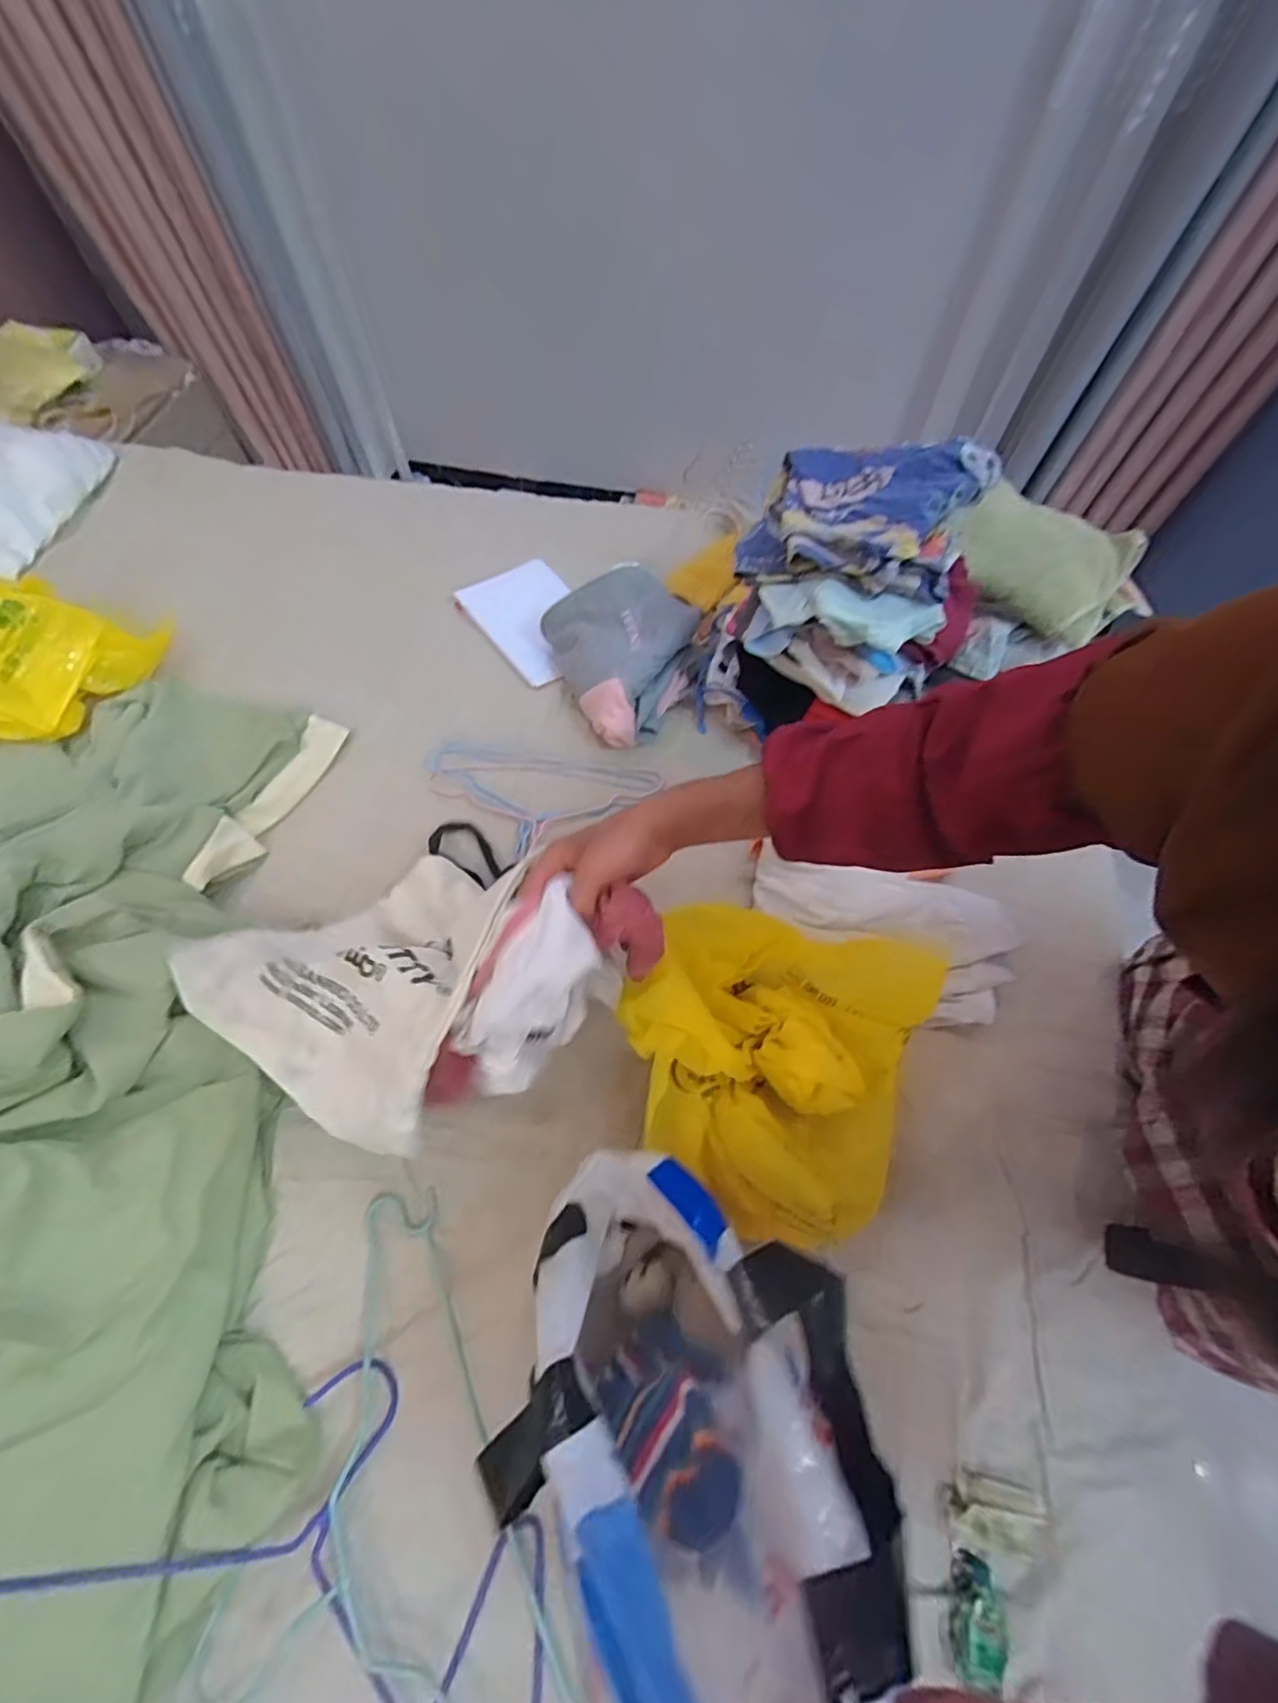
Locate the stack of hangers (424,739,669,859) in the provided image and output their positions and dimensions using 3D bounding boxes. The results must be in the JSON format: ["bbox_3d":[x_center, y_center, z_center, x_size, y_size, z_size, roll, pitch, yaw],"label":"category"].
[{"bbox_3d":[-0.125,-0.061,0.708,0.279,0.023,0.133,10,64,4],"label":"stack of hangers"}]

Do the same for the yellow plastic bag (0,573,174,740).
[{"bbox_3d":[-0.734,-0.236,0.711,0.192,0.143,0.258,33,68,14],"label":"yellow plastic bag"}]

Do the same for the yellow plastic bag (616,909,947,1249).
[{"bbox_3d":[0.109,0.164,0.512,0.253,0.095,0.253,20,65,9],"label":"yellow plastic bag"}]

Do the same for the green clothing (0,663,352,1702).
[{"bbox_3d":[-0.566,0.243,0.499,0.569,0.113,1.048,-6,64,-4],"label":"green clothing"}]

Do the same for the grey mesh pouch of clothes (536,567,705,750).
[{"bbox_3d":[-0.008,-0.241,0.749,0.163,0.097,0.204,-22,66,-12],"label":"grey mesh pouch of clothes"}]

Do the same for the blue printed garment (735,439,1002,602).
[{"bbox_3d":[0.210,-0.315,0.572,0.195,0.067,0.168,23,65,10],"label":"blue printed garment"}]

